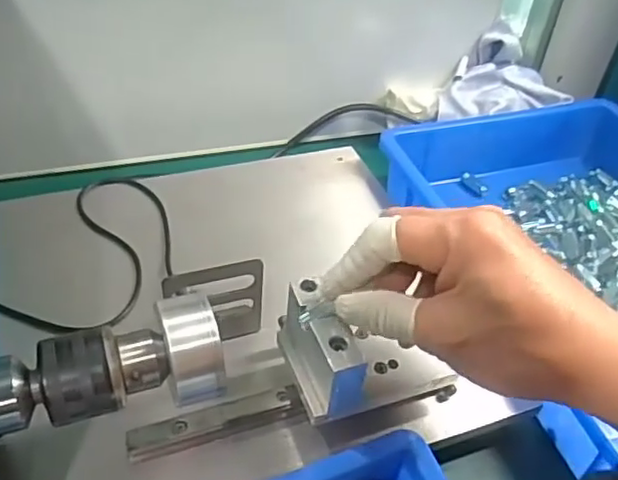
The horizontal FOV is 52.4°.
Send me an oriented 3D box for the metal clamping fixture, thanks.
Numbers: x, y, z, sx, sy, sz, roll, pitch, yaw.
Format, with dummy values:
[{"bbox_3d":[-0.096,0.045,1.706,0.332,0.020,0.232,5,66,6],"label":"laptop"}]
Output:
[{"bbox_3d":[0.005,0.058,0.342,0.026,0.048,0.065,-12,46,-20],"label":"metal clamping fixture"}]

